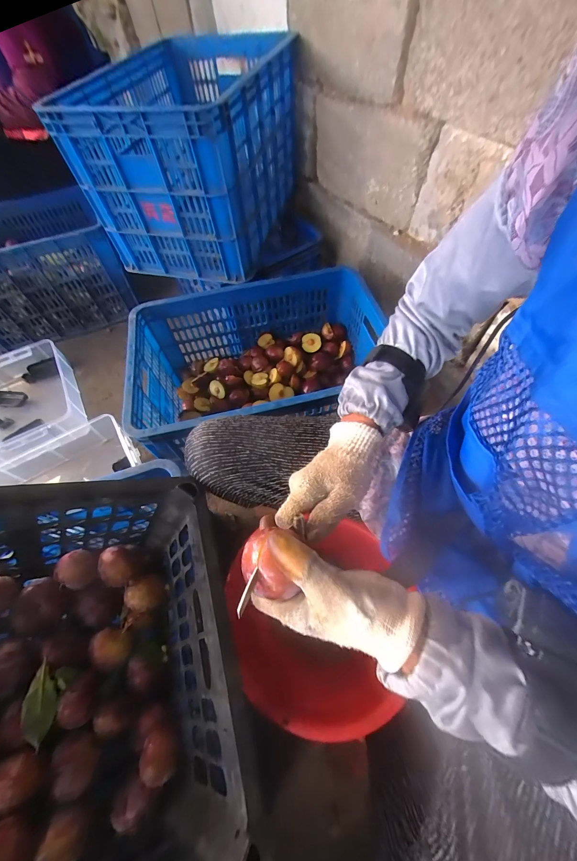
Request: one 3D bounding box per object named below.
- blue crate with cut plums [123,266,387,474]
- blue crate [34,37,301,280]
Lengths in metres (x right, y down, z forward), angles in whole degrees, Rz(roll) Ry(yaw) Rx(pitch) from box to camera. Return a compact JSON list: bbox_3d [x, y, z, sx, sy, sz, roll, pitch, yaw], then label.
[{"bbox_3d":[-0.060,-0.133,0.719,0.530,0.259,0.366,-12,60,-4],"label":"blue crate with cut plums"},{"bbox_3d":[-0.218,-0.677,0.745,0.391,0.298,0.526,14,61,11],"label":"blue crate"}]

